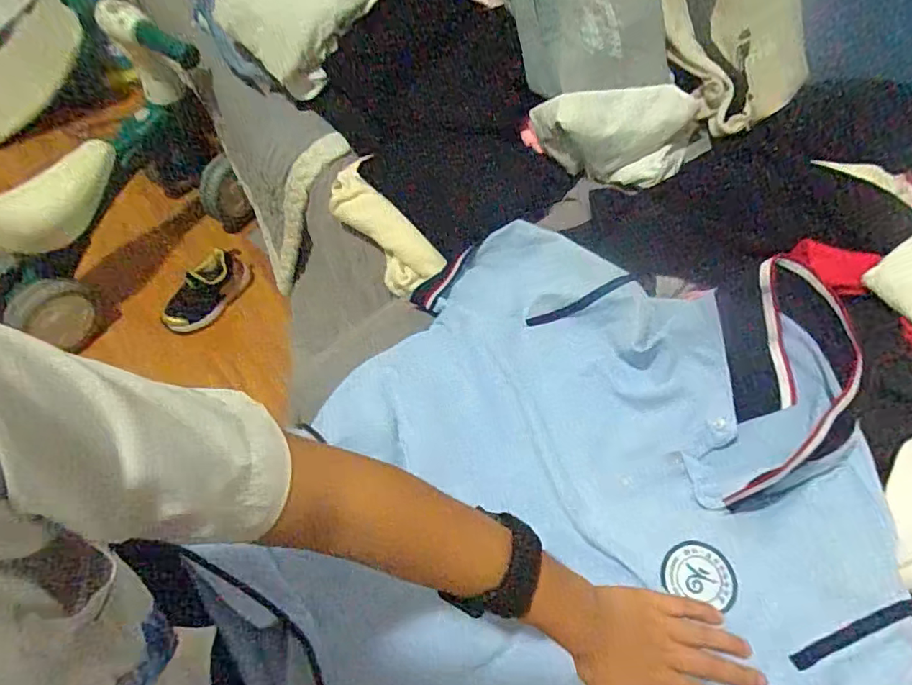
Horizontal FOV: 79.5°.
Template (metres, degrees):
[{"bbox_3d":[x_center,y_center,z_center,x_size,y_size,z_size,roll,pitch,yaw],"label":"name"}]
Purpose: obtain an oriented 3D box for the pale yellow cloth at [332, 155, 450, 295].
[{"bbox_3d":[-0.093,-0.143,0.681,0.073,0.042,0.223,-33,67,-18],"label":"pale yellow cloth"}]

